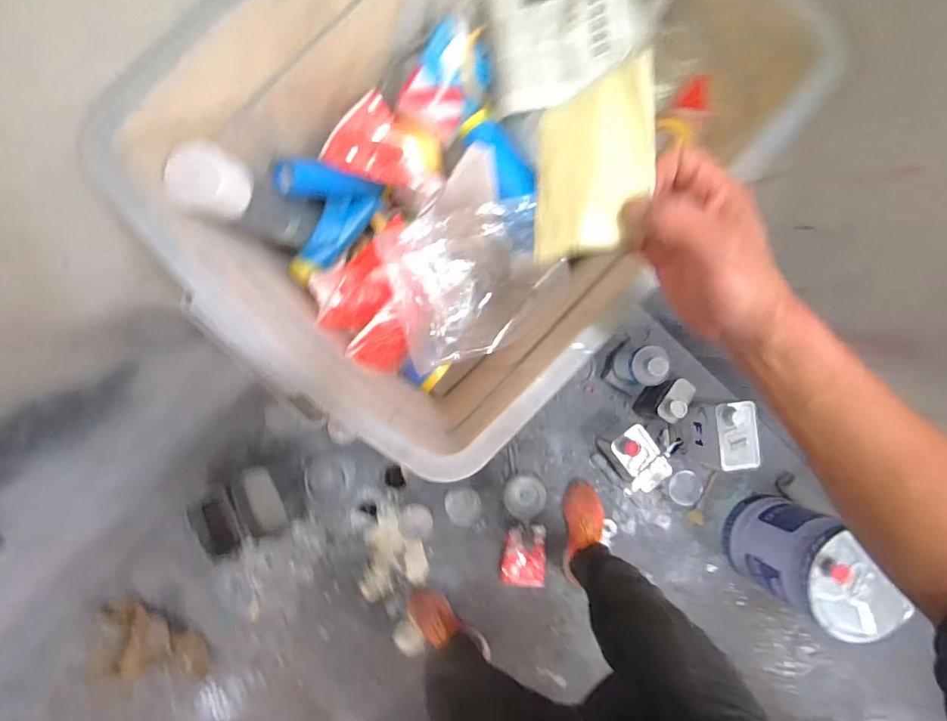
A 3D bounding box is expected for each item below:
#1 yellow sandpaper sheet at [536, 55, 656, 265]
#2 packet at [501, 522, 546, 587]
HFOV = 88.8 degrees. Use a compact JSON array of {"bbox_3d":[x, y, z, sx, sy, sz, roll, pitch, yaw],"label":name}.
[{"bbox_3d":[0.080,-0.133,0.331,0.012,0.088,0.118,12,76,-47],"label":"yellow sandpaper sheet"},{"bbox_3d":[0.150,0.565,1.400,0.124,0.023,0.179,6,87,-4],"label":"packet"}]

